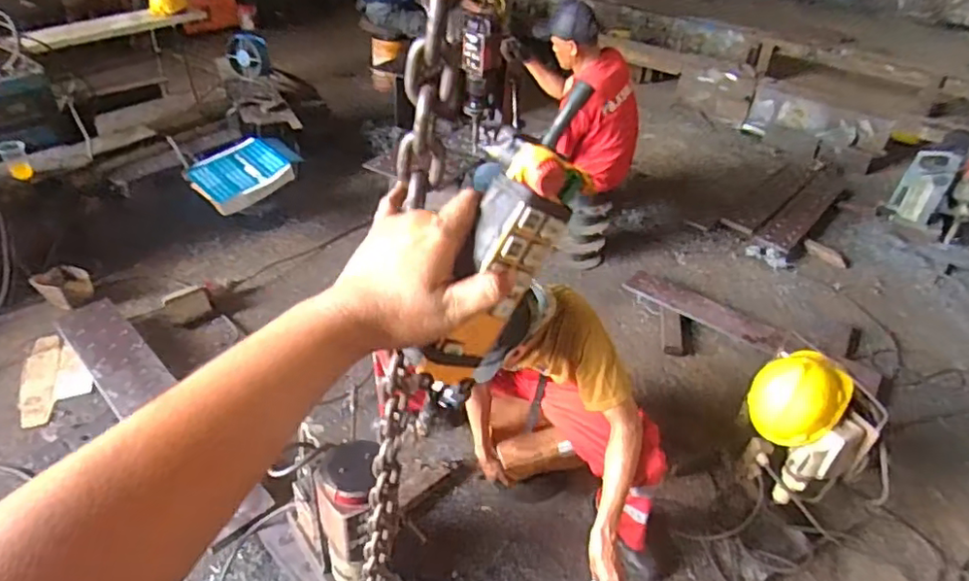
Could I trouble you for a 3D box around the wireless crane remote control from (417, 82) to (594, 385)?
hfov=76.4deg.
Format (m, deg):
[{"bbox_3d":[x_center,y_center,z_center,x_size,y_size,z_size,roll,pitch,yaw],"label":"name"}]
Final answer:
[{"bbox_3d":[0.005,-0.019,0.435,0.054,0.197,0.062,35,20,34],"label":"wireless crane remote control"}]

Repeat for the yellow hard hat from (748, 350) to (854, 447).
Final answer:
[{"bbox_3d":[0.834,0.286,1.648,0.155,0.241,0.210,-16,67,-44],"label":"yellow hard hat"}]

